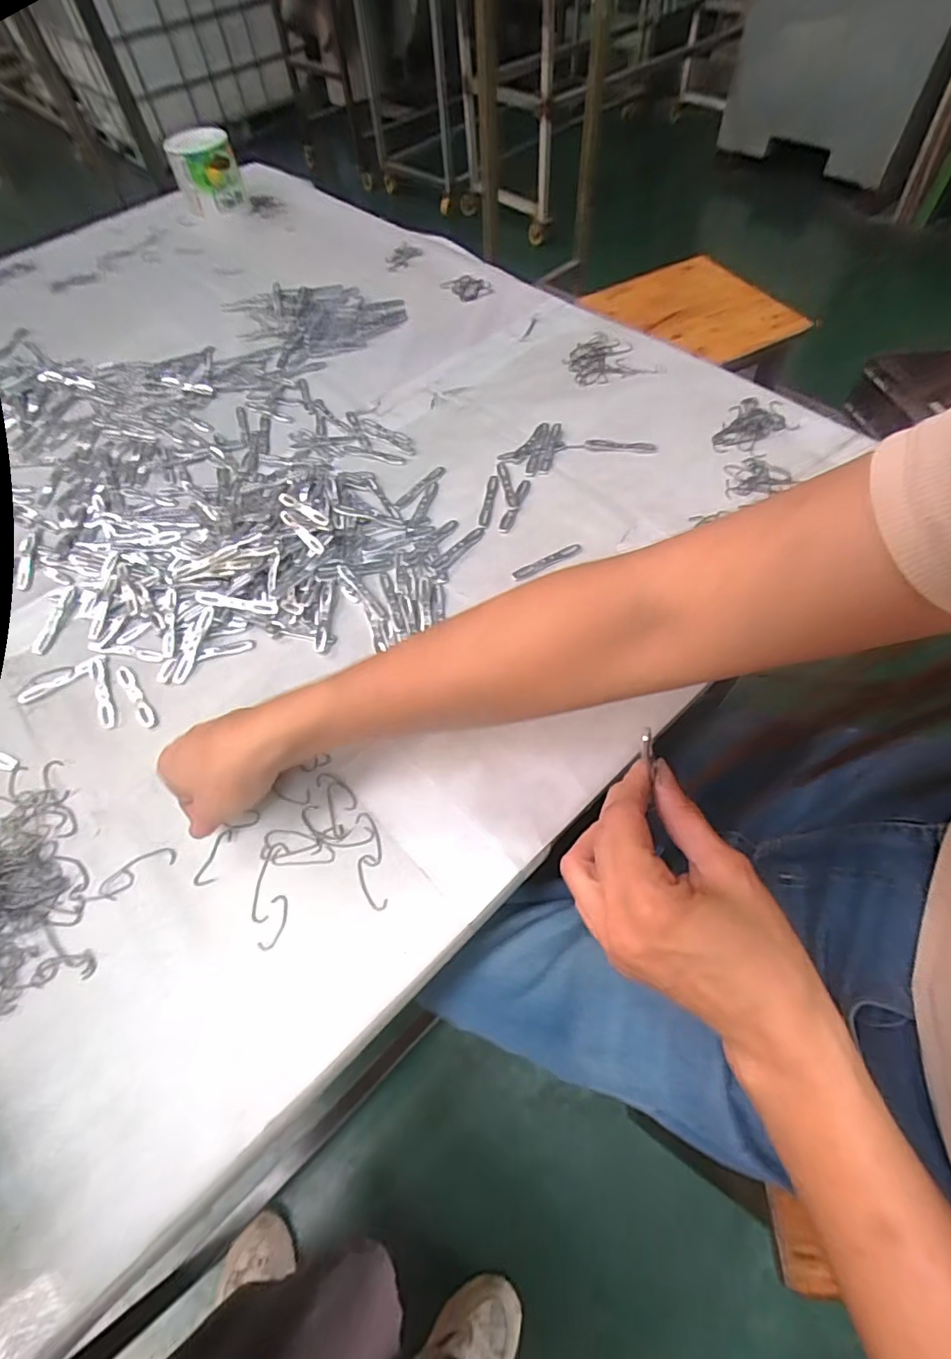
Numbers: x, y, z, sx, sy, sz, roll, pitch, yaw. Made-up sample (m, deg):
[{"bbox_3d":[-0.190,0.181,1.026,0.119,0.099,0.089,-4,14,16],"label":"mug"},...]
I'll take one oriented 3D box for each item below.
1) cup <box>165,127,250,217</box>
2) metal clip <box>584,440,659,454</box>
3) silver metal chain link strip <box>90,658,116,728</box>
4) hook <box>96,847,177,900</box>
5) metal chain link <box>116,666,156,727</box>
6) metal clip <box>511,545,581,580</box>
[{"bbox_3d":[-0.404,-0.761,0.823,0.092,0.097,0.086,-1,61,2],"label":"cup"},{"bbox_3d":[0.146,-0.234,0.544,0.071,0.005,0.012,5,61,6],"label":"metal clip"},{"bbox_3d":[-0.301,0.010,0.436,0.012,0.004,0.067,-25,63,-11],"label":"silver metal chain link strip"},{"bbox_3d":[-0.230,0.130,0.367,0.053,0.004,0.018,-30,64,-13],"label":"hook"},{"bbox_3d":[-0.274,0.012,0.435,0.012,0.004,0.068,-35,65,-15],"label":"metal chain link"},{"bbox_3d":[0.064,-0.105,0.478,0.070,0.004,0.012,-27,63,-12],"label":"metal clip"}]

